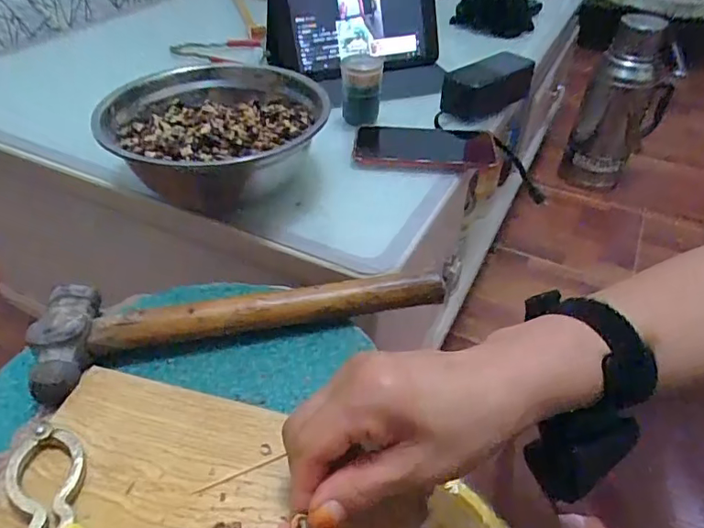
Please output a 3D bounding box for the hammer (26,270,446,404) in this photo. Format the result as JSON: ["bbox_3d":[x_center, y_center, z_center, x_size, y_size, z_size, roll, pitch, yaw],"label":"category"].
[{"bbox_3d":[-0.079,0.025,0.393,0.290,0.024,0.083,-13,45,-15],"label":"hammer"}]

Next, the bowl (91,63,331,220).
[{"bbox_3d":[-0.133,-0.130,0.522,0.181,0.067,0.207,7,43,6],"label":"bowl"}]

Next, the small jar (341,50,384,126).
[{"bbox_3d":[0.012,-0.208,0.613,0.046,0.078,0.047,1,43,-1],"label":"small jar"}]

